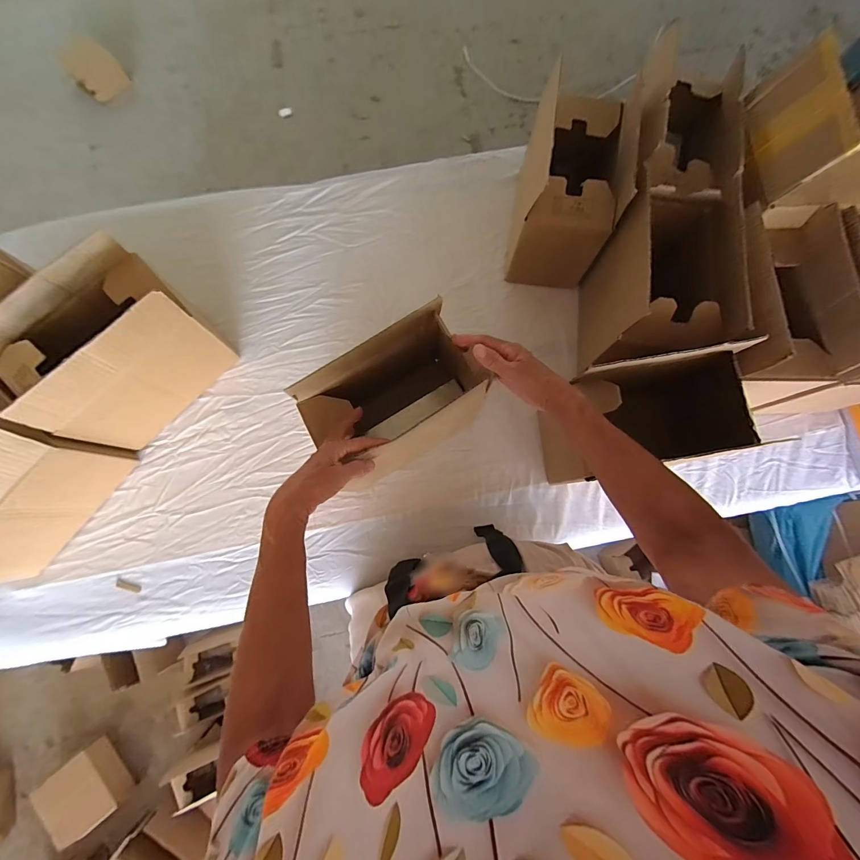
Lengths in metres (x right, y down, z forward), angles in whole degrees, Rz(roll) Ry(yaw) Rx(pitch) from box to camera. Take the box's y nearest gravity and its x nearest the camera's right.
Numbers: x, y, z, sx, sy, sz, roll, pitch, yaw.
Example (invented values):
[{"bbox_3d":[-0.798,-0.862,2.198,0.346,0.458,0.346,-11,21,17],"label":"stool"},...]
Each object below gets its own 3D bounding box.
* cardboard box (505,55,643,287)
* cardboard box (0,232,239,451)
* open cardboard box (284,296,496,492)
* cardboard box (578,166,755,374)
[{"bbox_3d":[0.225,-0.392,0.631,0.130,0.217,0.214,10,79,0],"label":"cardboard box"},{"bbox_3d":[-0.446,-0.106,0.557,0.135,0.218,0.235,41,81,6],"label":"cardboard box"},{"bbox_3d":[-0.044,-0.031,0.557,0.242,0.203,0.134,-31,82,-7],"label":"open cardboard box"},{"bbox_3d":[0.334,-0.210,0.584,0.147,0.211,0.228,6,79,0],"label":"cardboard box"}]

